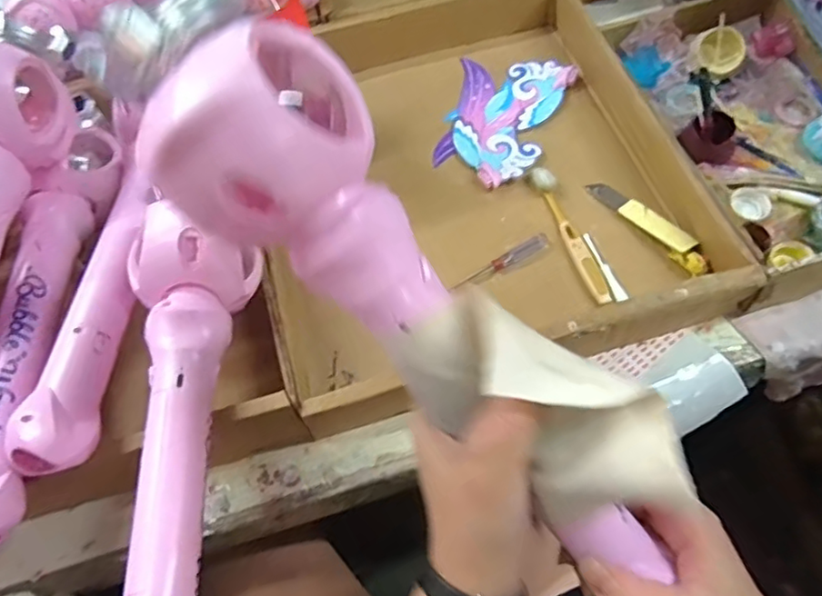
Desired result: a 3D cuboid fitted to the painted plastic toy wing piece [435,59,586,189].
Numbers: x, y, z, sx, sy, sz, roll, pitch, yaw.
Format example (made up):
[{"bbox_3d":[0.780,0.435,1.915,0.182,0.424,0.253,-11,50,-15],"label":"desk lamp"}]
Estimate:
[{"bbox_3d":[0.090,-0.171,0.575,0.109,0.015,0.163,11,64,9],"label":"painted plastic toy wing piece"}]

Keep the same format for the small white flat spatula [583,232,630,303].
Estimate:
[{"bbox_3d":[0.157,-0.025,0.492,0.012,0.004,0.066,-20,64,-7],"label":"small white flat spatula"}]

